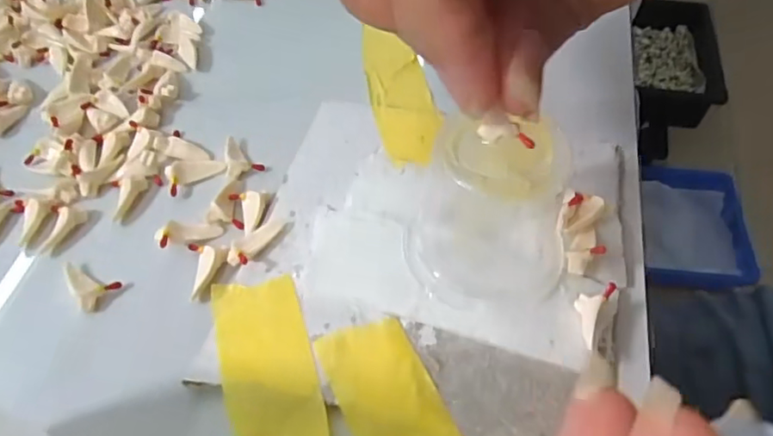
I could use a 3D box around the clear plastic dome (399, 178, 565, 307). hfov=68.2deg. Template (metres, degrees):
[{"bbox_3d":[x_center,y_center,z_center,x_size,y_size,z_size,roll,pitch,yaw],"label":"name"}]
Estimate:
[{"bbox_3d":[0.024,0.006,0.141,0.037,0.004,0.036,10,56,11],"label":"clear plastic dome"}]

